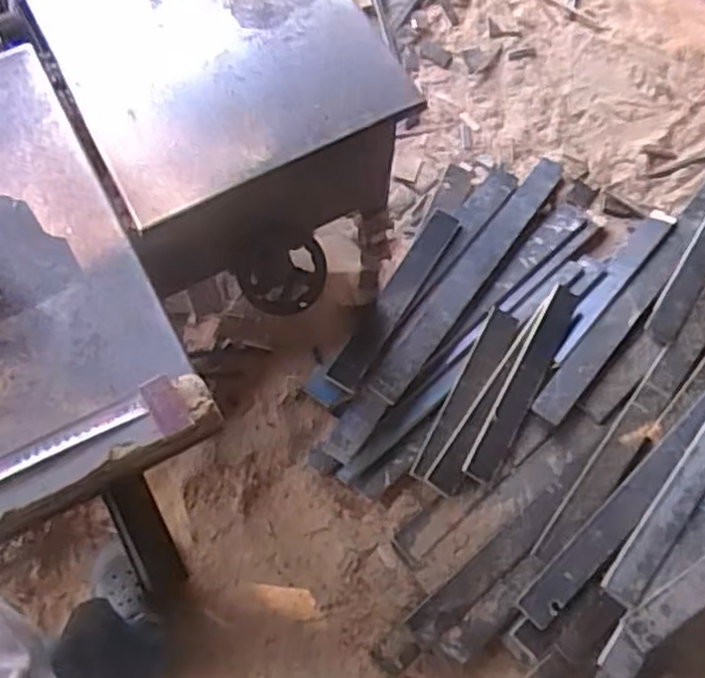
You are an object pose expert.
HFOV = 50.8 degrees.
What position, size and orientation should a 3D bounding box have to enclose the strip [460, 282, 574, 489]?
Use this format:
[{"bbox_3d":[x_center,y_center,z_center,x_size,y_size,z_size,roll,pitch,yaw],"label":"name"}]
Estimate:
[{"bbox_3d":[0.367,0.089,1.555,0.070,0.022,0.463,28,68,9],"label":"strip"}]

